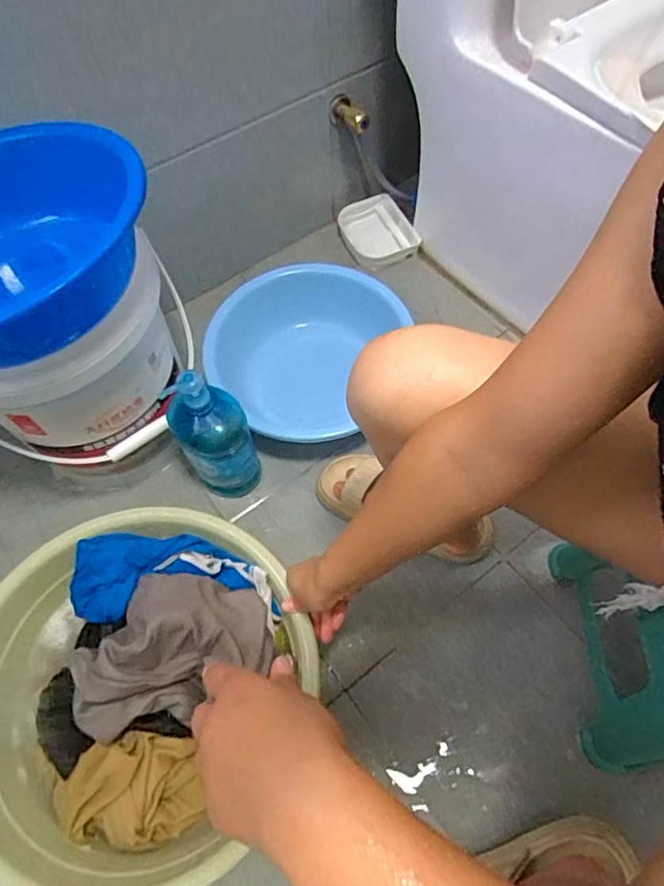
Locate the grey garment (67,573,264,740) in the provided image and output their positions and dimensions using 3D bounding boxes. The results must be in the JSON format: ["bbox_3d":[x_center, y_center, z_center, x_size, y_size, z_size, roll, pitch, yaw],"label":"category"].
[{"bbox_3d":[-0.177,0.220,0.618,0.204,0.073,0.149,-9,61,-3],"label":"grey garment"}]

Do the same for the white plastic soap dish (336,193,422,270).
[{"bbox_3d":[0.089,-0.419,1.114,0.133,0.036,0.164,-23,62,-10],"label":"white plastic soap dish"}]

